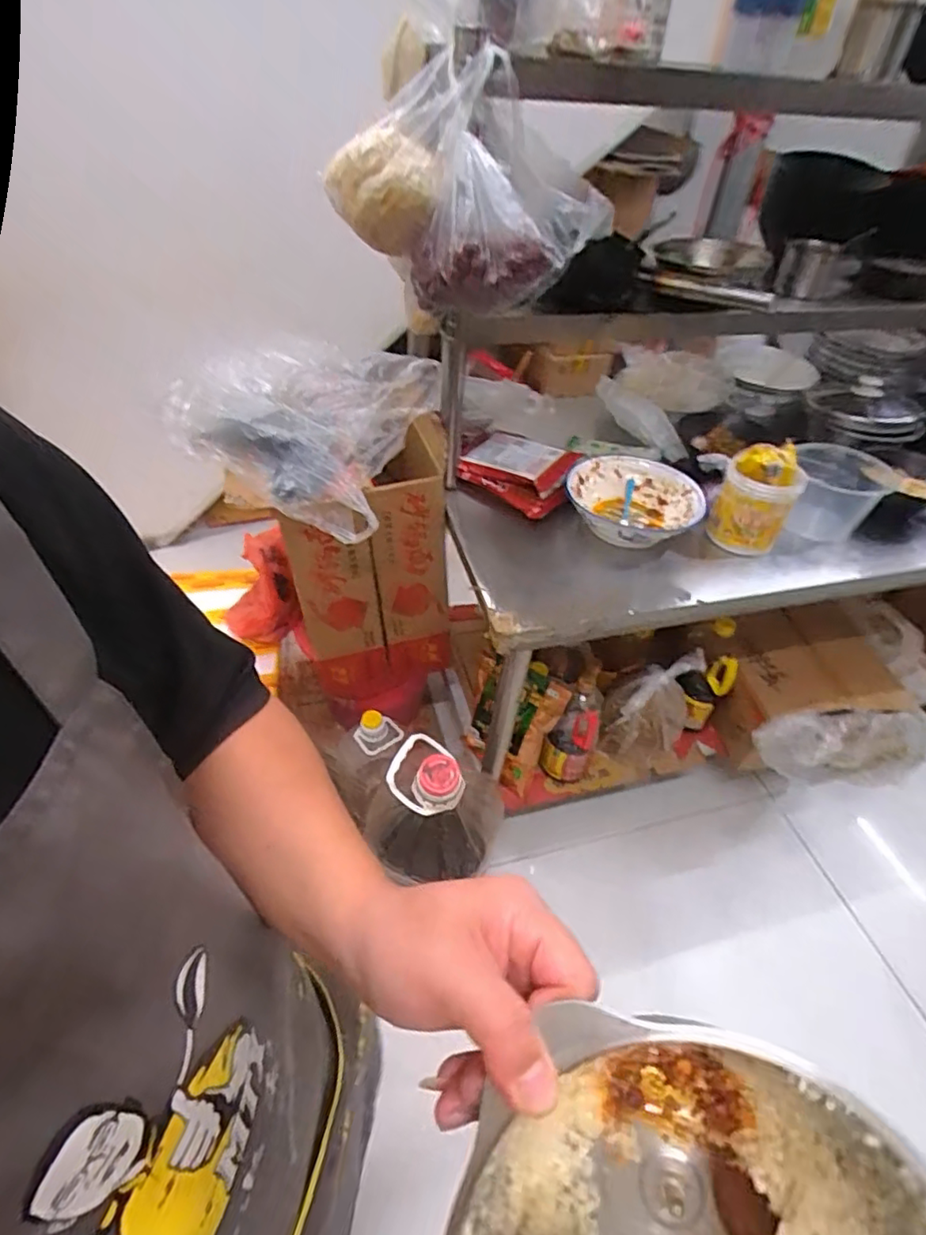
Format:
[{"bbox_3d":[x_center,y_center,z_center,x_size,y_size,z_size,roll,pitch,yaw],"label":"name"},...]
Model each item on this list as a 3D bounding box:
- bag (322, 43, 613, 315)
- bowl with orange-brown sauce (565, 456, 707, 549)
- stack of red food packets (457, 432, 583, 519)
[{"bbox_3d":[0.013,-0.497,0.711,0.281,0.233,0.175,17,44,13],"label":"bag"},{"bbox_3d":[0.287,-0.185,1.020,0.222,0.087,0.207,3,42,-2],"label":"bowl with orange-brown sauce"},{"bbox_3d":[0.095,-0.273,1.113,0.229,0.067,0.188,25,46,21],"label":"stack of red food packets"}]

